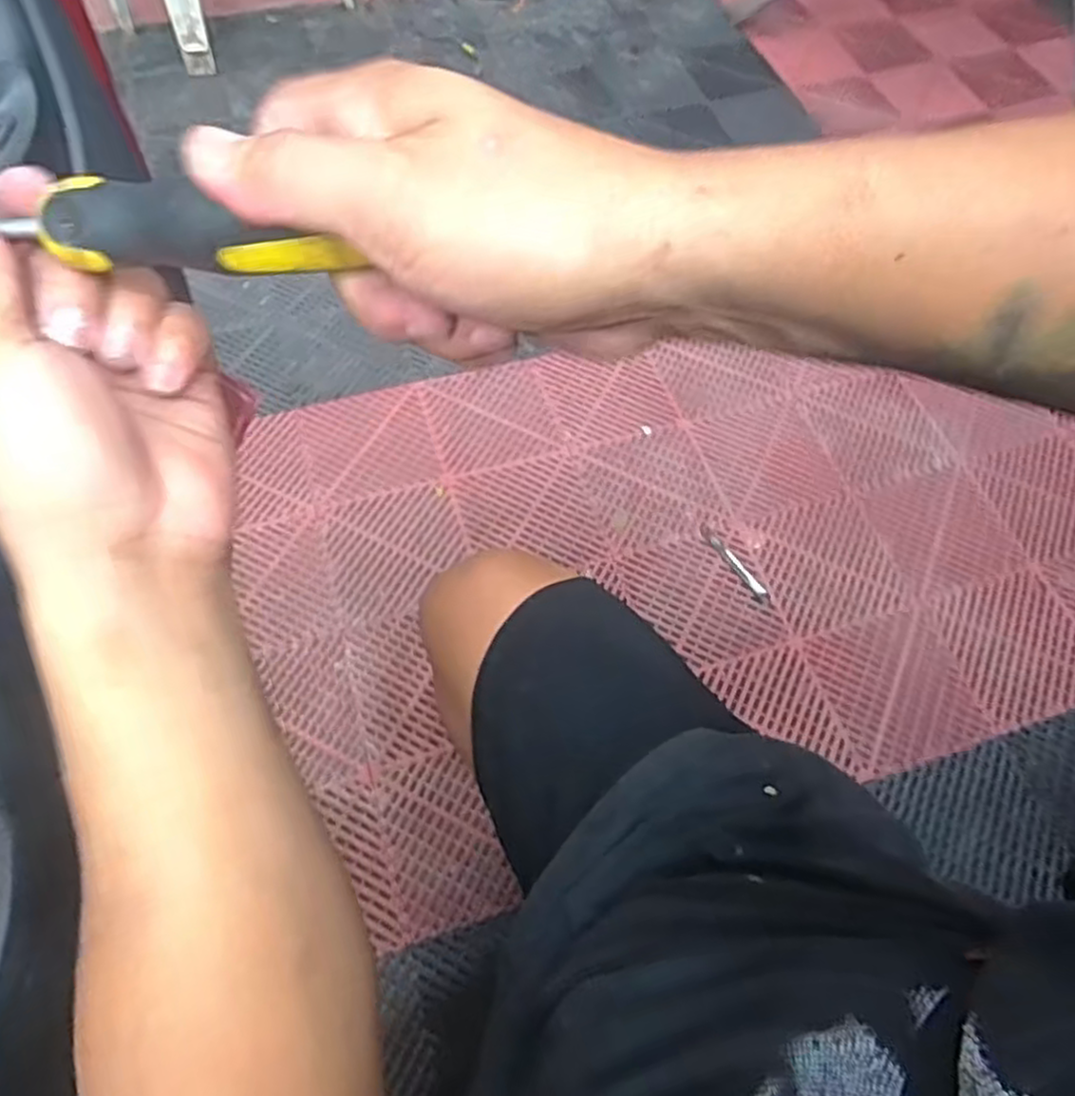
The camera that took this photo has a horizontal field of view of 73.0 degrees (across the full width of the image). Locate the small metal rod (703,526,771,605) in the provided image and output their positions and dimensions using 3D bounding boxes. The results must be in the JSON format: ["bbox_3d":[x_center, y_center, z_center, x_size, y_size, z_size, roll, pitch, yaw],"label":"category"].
[{"bbox_3d":[0.300,0.022,1.114,0.023,0.006,0.152,-29,67,-15],"label":"small metal rod"}]

